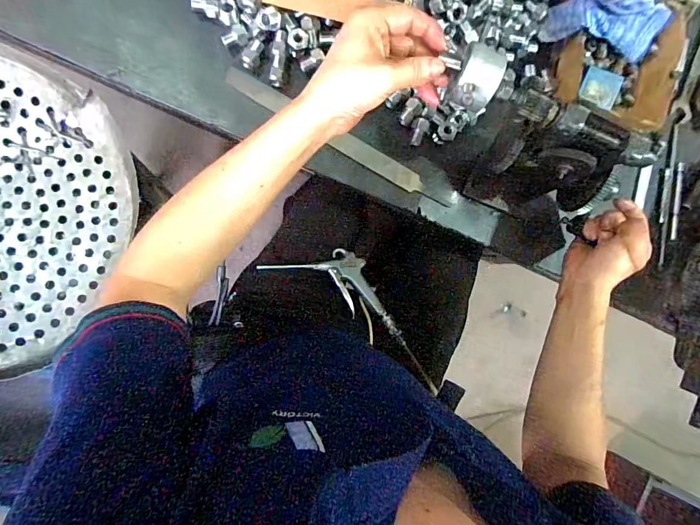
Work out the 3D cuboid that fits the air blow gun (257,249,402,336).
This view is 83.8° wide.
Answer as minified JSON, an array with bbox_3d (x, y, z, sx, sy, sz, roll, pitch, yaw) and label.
[{"bbox_3d":[-0.013,0.029,0.615,0.228,0.028,0.093,27,65,-3],"label":"air blow gun"}]

